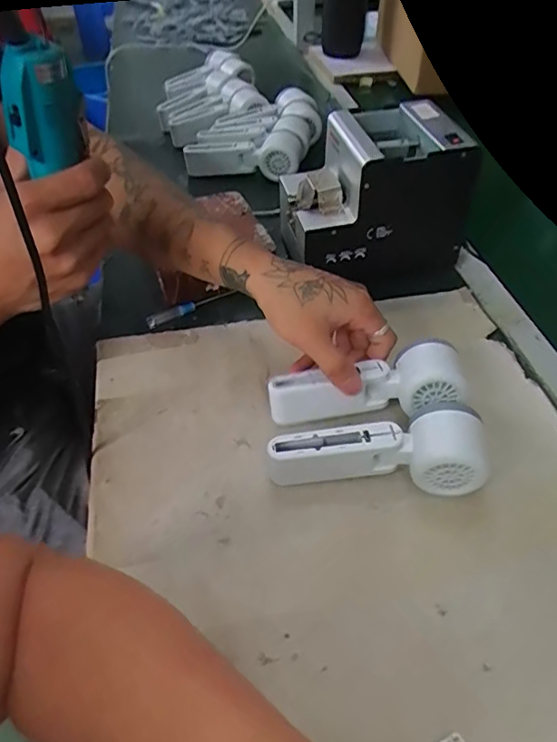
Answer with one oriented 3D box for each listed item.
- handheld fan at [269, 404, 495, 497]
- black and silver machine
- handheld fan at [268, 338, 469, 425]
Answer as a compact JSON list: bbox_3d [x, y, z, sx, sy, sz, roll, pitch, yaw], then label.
[{"bbox_3d":[0.079,0.065,0.418,0.172,0.052,0.055,-3,46,-1],"label":"handheld fan"},{"bbox_3d":[0.104,-0.190,0.591,0.191,0.145,0.139,-5,46,-3],"label":"black and silver machine"},{"bbox_3d":[0.072,0.013,0.460,0.157,0.052,0.053,-5,46,-3],"label":"handheld fan"}]

